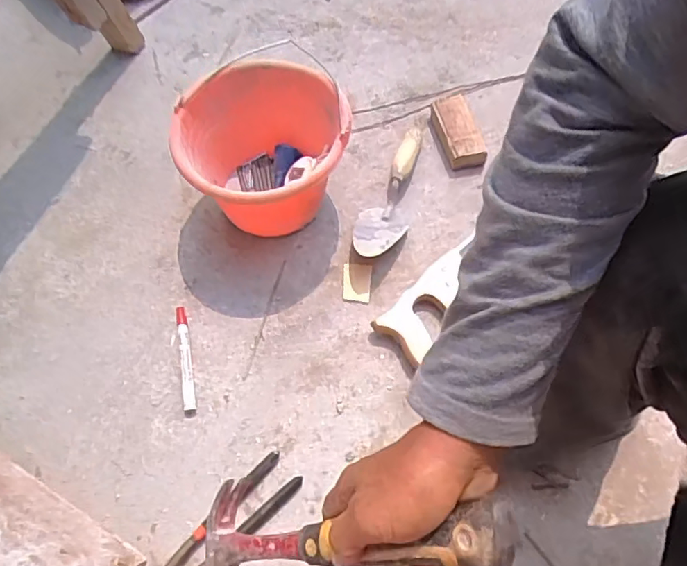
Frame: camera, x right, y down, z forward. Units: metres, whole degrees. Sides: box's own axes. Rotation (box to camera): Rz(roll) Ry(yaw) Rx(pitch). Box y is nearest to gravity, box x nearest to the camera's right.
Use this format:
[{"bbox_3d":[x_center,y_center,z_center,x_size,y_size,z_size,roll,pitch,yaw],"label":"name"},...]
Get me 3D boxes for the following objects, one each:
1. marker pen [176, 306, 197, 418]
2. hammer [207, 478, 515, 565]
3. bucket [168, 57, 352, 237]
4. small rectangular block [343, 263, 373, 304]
[{"bbox_3d":[-0.216,0.105,0.749,0.016,0.013,0.155,-12,62,-4],"label":"marker pen"},{"bbox_3d":[-0.012,0.176,0.371,0.271,0.029,0.091,-26,52,40],"label":"hammer"},{"bbox_3d":[-0.105,-0.177,0.796,0.222,0.174,0.230,-1,62,2],"label":"bucket"},{"bbox_3d":[0.020,-0.001,0.800,0.041,0.007,0.060,1,62,4],"label":"small rectangular block"}]

